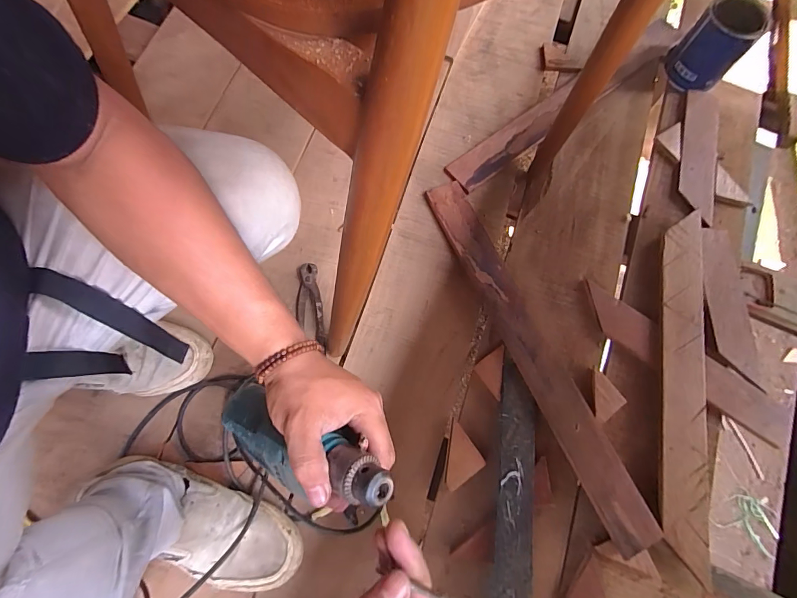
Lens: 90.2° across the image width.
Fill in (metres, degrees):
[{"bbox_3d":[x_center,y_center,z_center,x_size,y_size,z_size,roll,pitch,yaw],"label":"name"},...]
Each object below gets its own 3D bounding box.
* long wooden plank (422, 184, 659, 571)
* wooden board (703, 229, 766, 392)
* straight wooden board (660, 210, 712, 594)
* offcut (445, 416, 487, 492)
[{"bbox_3d":[0.204,0.070,0.627,0.077,0.020,0.608,-24,74,-8],"label":"long wooden plank"},{"bbox_3d":[0.547,0.007,0.658,0.075,0.011,0.267,2,72,0],"label":"wooden board"},{"bbox_3d":[0.445,0.119,0.618,0.072,0.024,0.542,10,72,3],"label":"straight wooden board"},{"bbox_3d":[0.081,0.227,0.574,0.065,0.004,0.071,-35,76,-11],"label":"offcut"}]

